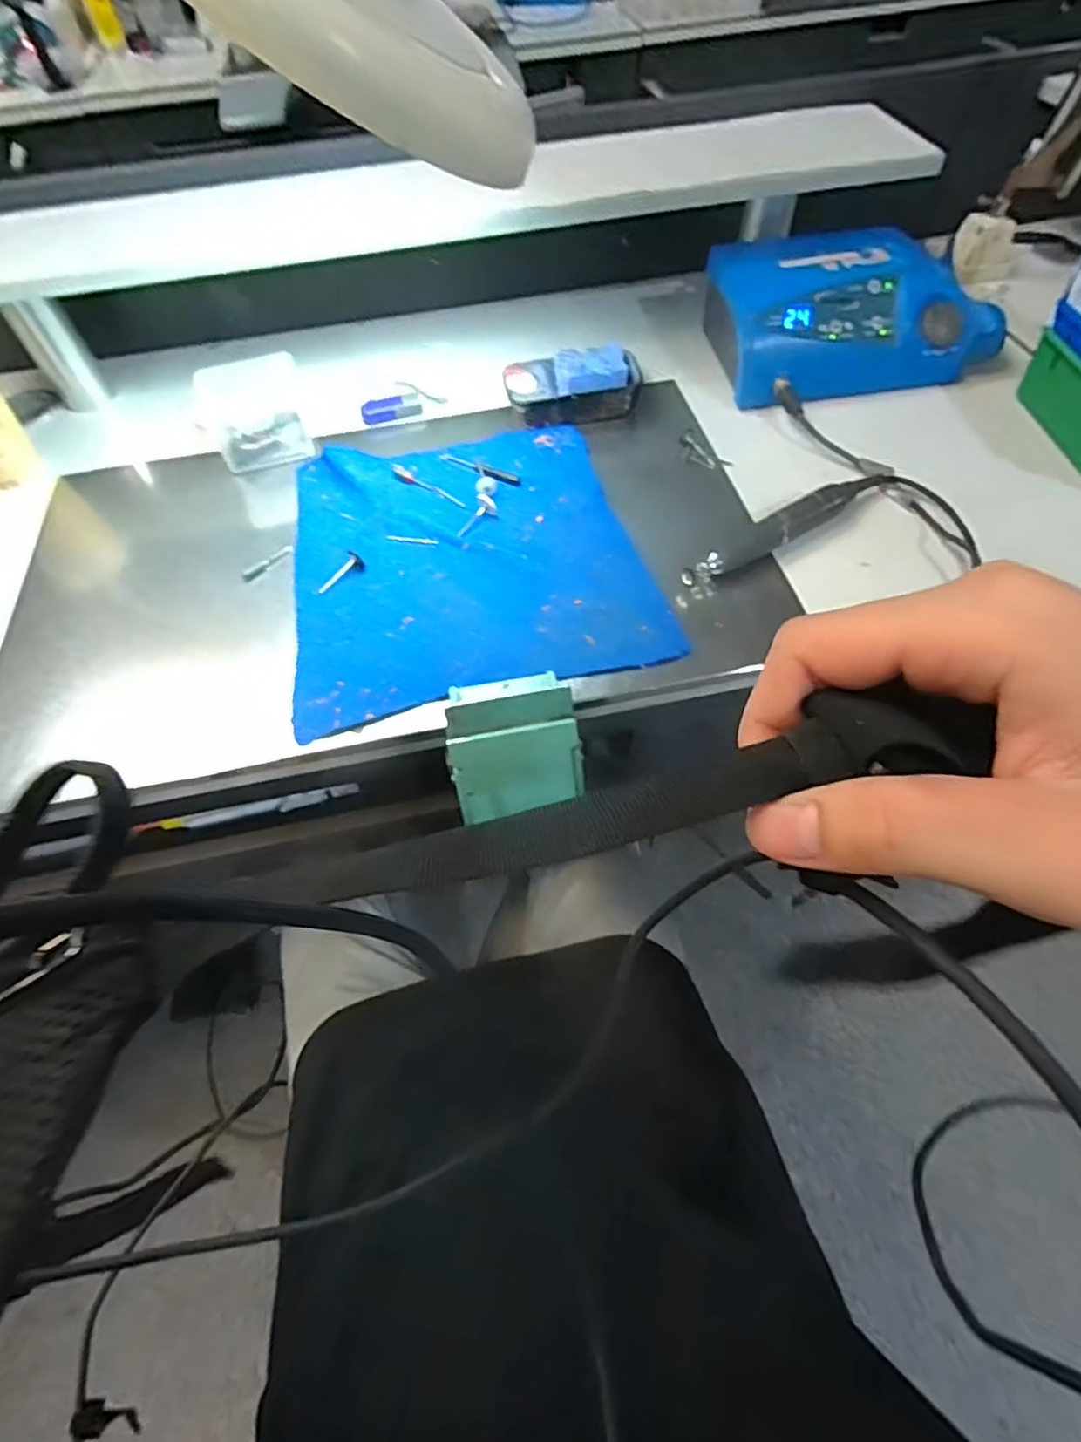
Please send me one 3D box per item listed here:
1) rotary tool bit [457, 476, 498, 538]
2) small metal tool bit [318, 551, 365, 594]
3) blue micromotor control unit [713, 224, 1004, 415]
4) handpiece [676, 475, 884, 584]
[{"bbox_3d":[-0.049,-0.187,0.544,0.023,0.013,0.074,10,60,8],"label":"rotary tool bit"},{"bbox_3d":[-0.162,-0.118,0.509,0.015,0.012,0.042,38,67,21],"label":"small metal tool bit"},{"bbox_3d":[0.304,-0.418,0.639,0.267,0.075,0.180,-12,59,-6],"label":"blue micromotor control unit"},{"bbox_3d":[0.202,-0.162,0.514,0.221,0.026,0.032,-33,64,-17],"label":"handpiece"}]

